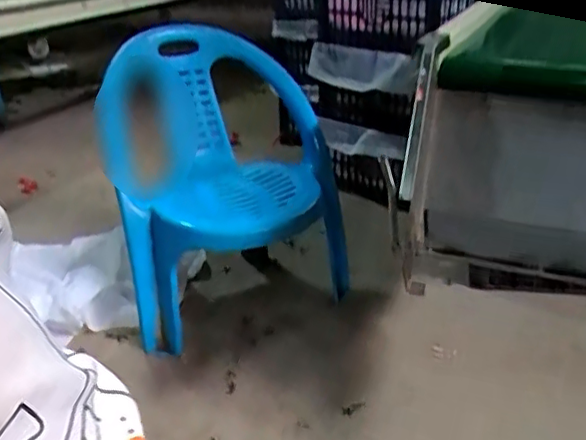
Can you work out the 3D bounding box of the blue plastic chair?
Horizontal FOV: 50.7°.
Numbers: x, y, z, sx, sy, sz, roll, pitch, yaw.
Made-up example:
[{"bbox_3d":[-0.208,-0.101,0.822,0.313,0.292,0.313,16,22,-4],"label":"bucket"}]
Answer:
[{"bbox_3d":[-0.146,-0.092,1.320,0.449,0.518,0.481,-9,27,-15],"label":"blue plastic chair"}]

